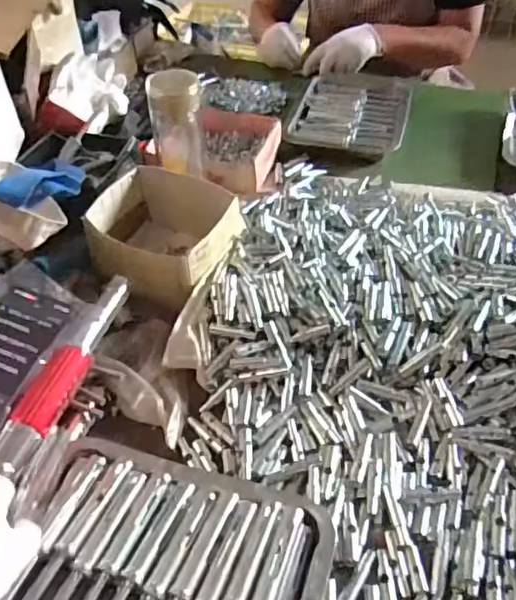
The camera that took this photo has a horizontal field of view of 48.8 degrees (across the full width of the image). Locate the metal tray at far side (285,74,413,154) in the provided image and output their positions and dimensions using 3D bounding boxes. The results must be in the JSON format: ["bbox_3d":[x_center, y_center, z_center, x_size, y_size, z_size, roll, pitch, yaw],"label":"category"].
[{"bbox_3d":[0.162,-0.326,0.974,0.184,0.017,0.254,11,46,12],"label":"metal tray at far side"}]

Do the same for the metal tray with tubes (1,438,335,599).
[{"bbox_3d":[-0.073,0.210,0.434,0.240,0.024,0.183,11,46,13],"label":"metal tray with tubes"}]

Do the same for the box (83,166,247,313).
[{"bbox_3d":[-0.116,-0.077,0.688,0.167,0.081,0.148,20,48,20],"label":"box"}]

